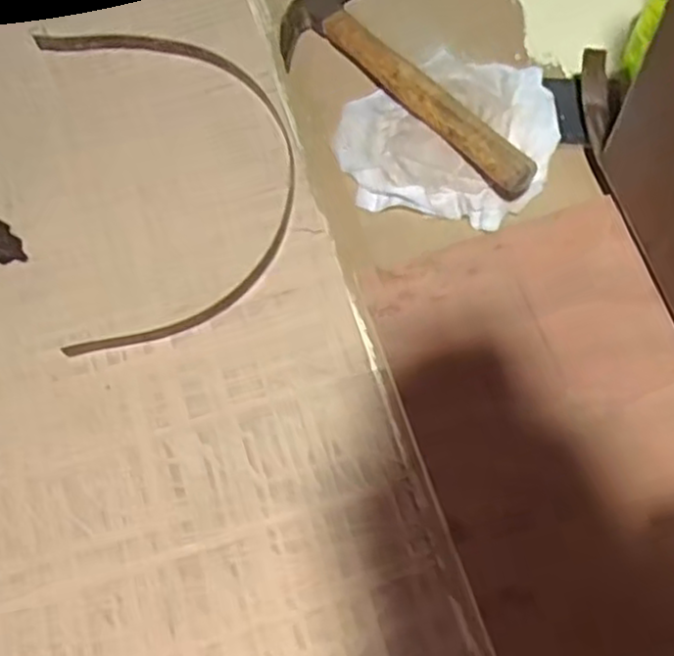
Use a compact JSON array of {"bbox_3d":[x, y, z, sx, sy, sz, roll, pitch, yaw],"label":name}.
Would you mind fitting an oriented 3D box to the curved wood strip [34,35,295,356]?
[{"bbox_3d":[-0.161,-0.164,0.716,0.227,0.009,0.361,-14,68,-3],"label":"curved wood strip"}]

